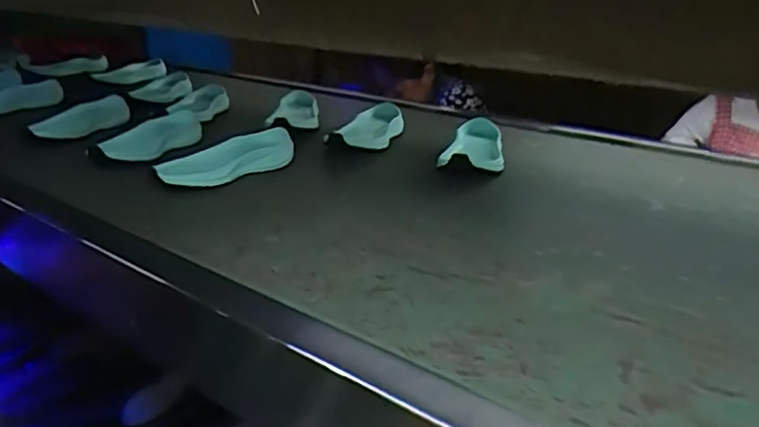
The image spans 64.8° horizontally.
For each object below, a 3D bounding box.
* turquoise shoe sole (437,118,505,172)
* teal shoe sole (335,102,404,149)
[{"bbox_3d":[0.136,-0.098,0.859,0.084,0.034,0.185,5,23,11],"label":"turquoise shoe sole"},{"bbox_3d":[-0.009,-0.139,0.974,0.074,0.046,0.185,9,26,14],"label":"teal shoe sole"}]

